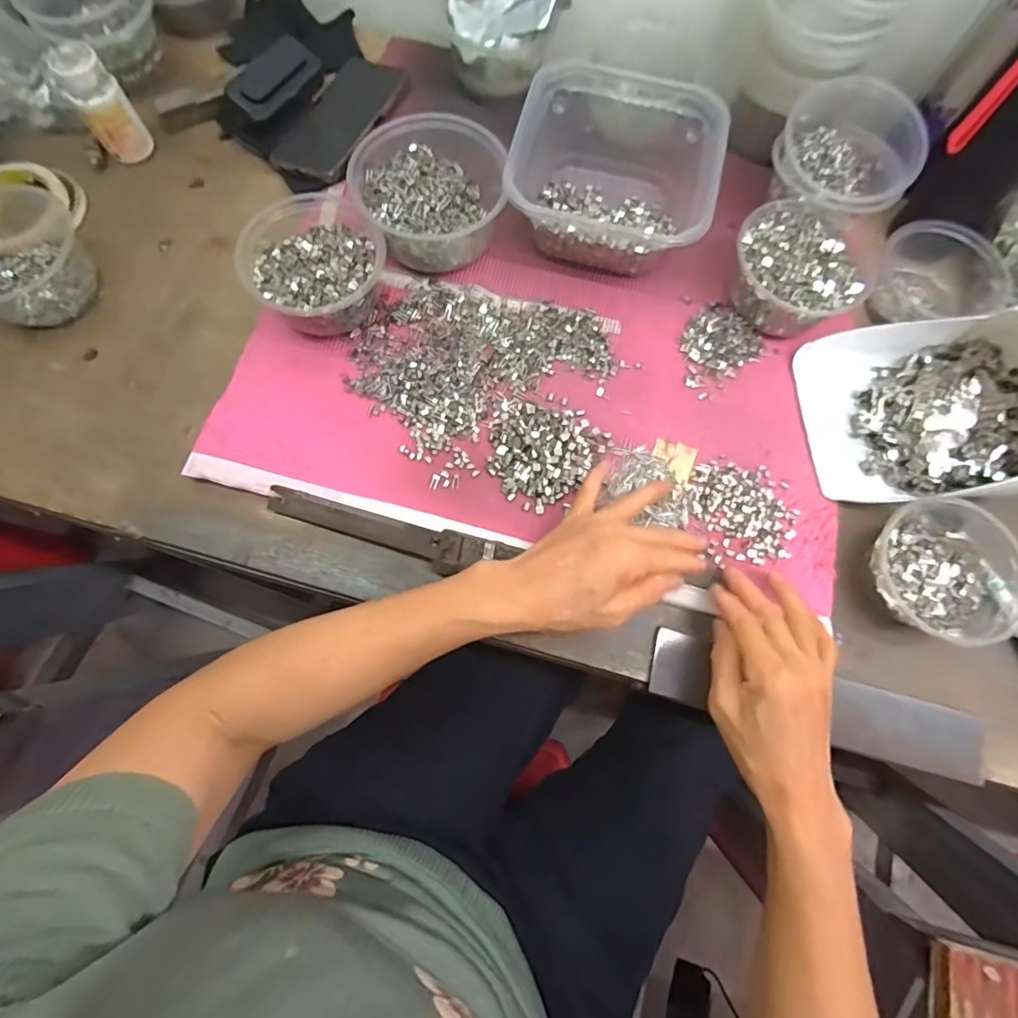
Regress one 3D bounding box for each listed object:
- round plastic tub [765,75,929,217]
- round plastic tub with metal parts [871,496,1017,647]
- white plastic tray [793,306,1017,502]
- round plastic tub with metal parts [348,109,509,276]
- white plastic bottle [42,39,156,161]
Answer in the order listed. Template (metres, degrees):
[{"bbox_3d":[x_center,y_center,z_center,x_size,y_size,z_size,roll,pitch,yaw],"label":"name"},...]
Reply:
[{"bbox_3d":[0.293,-0.324,0.461,0.115,0.073,0.099,11,76,2],"label":"round plastic tub"},{"bbox_3d":[0.331,0.045,0.398,0.104,0.051,0.104,1,73,-2],"label":"round plastic tub with metal parts"},{"bbox_3d":[0.346,-0.088,0.422,0.171,0.074,0.158,-1,73,-3],"label":"white plastic tray"},{"bbox_3d":[-0.069,-0.291,0.472,0.133,0.059,0.147,-3,74,-3],"label":"round plastic tub with metal parts"},{"bbox_3d":[-0.384,-0.380,0.499,0.046,0.086,0.050,-37,78,-12],"label":"white plastic bottle"}]

